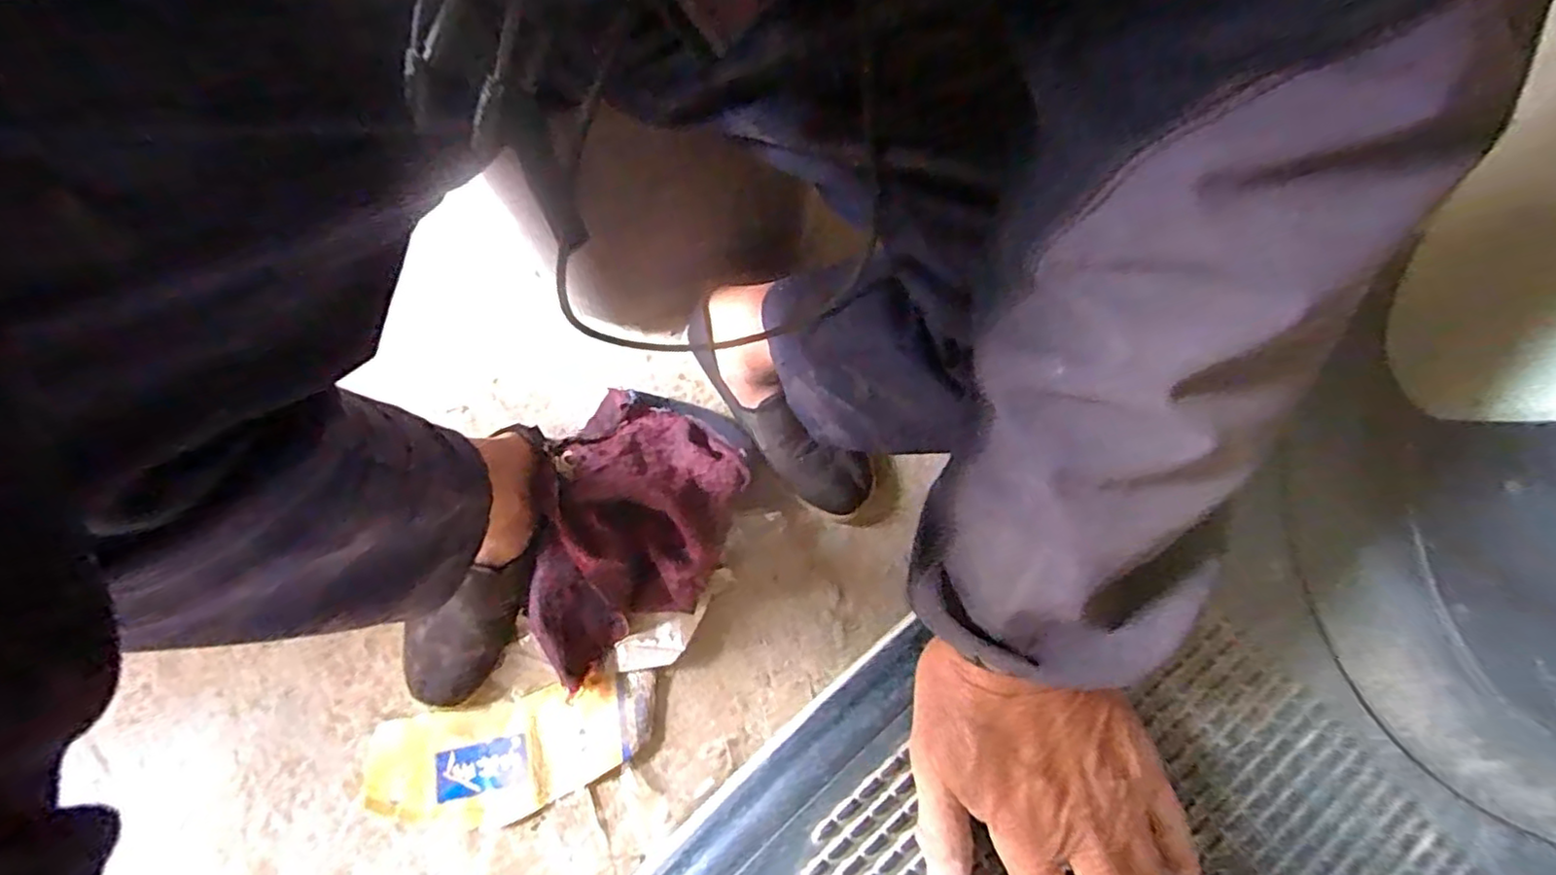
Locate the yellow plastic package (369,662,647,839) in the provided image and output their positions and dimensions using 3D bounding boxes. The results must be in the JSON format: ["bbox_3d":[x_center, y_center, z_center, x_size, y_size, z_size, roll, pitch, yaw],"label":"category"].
[{"bbox_3d":[-0.229,0.272,0.570,0.238,0.024,0.098,-16,77,-3],"label":"yellow plastic package"}]

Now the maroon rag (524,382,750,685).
[{"bbox_3d":[-0.139,0.085,0.596,0.179,0.078,0.258,19,78,5],"label":"maroon rag"}]

